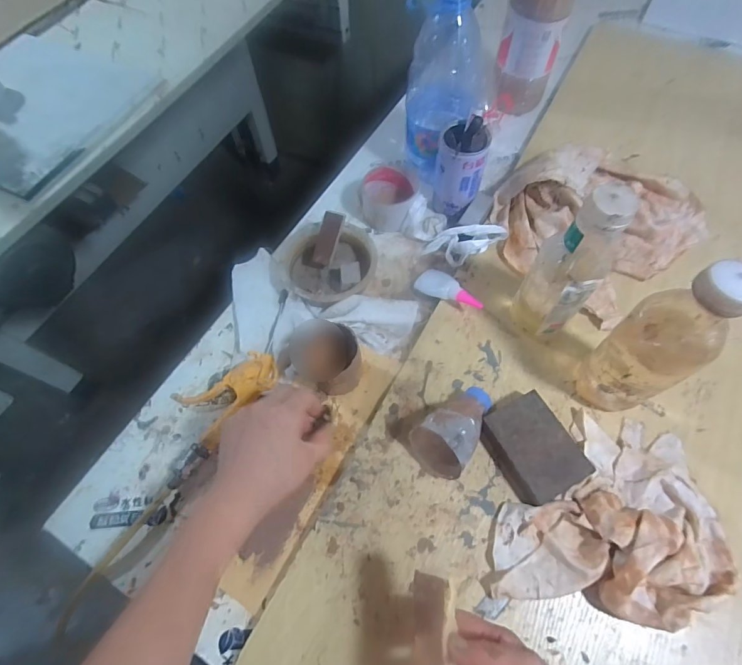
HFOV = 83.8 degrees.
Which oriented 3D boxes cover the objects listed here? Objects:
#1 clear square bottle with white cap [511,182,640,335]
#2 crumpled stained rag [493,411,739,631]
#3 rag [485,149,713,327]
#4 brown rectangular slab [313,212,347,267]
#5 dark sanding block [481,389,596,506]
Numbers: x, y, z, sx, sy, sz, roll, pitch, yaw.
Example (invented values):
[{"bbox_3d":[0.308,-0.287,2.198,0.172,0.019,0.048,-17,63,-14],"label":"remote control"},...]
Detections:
[{"bbox_3d":[0.199,-0.054,0.425,0.052,0.207,0.072,-37,68,-15],"label":"clear square bottle with white cap"},{"bbox_3d":[0.234,0.169,0.397,0.216,0.050,0.185,8,64,6],"label":"crumpled stained rag"},{"bbox_3d":[0.302,-0.162,0.558,0.247,0.063,0.258,41,71,20],"label":"rag"},{"bbox_3d":[-0.057,-0.127,0.559,0.028,0.072,0.021,12,22,-14],"label":"brown rectangular slab"},{"bbox_3d":[0.168,0.121,0.433,0.077,0.031,0.097,-27,65,-11],"label":"dark sanding block"}]

